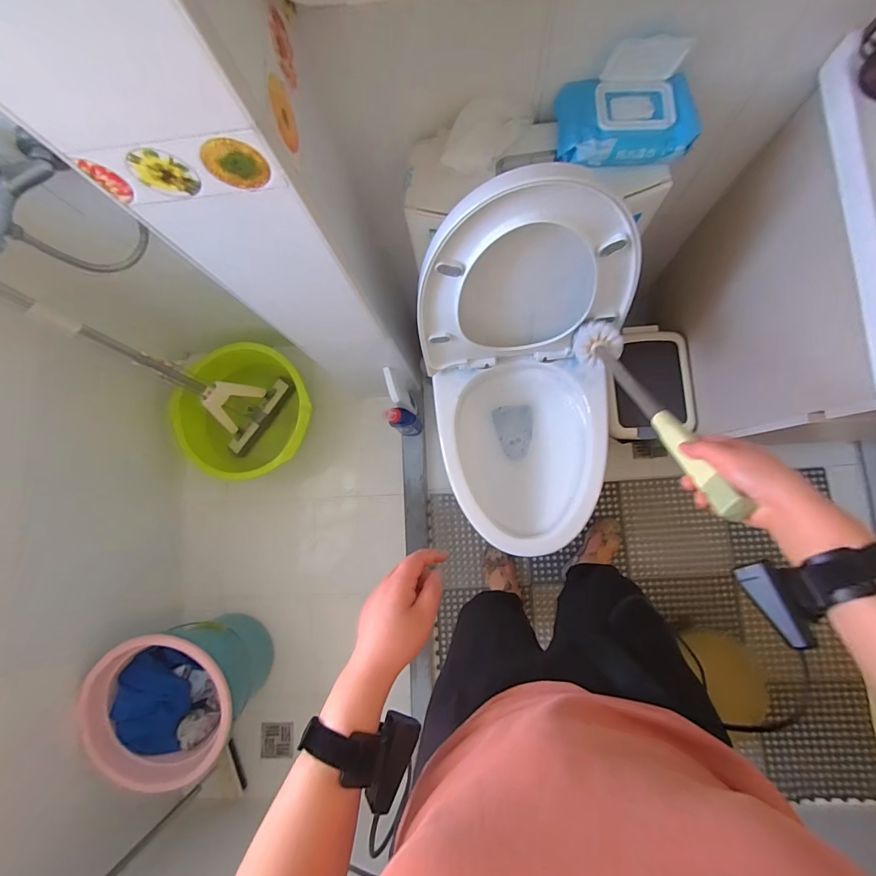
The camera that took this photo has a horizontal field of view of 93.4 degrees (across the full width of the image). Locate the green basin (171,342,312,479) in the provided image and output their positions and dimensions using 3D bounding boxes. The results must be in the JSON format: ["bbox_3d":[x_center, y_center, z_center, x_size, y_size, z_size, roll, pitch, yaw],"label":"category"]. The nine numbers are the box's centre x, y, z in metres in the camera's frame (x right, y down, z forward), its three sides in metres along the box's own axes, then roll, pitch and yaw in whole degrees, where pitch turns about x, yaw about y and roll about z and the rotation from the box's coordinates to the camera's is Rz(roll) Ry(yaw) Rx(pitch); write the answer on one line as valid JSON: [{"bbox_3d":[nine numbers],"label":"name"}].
[{"bbox_3d":[-0.555,-0.072,1.262,0.363,0.237,0.368,-1,82,6],"label":"green basin"}]

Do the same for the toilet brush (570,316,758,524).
[{"bbox_3d":[0.276,-0.059,0.561,0.068,0.456,0.059,-4,123,5],"label":"toilet brush"}]

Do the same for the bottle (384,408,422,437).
[{"bbox_3d":[-0.091,-0.043,1.180,0.065,0.251,0.050,-42,80,-1],"label":"bottle"}]

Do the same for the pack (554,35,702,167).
[{"bbox_3d":[0.245,-0.420,0.522,0.169,0.075,0.100,1,82,6],"label":"pack"}]

